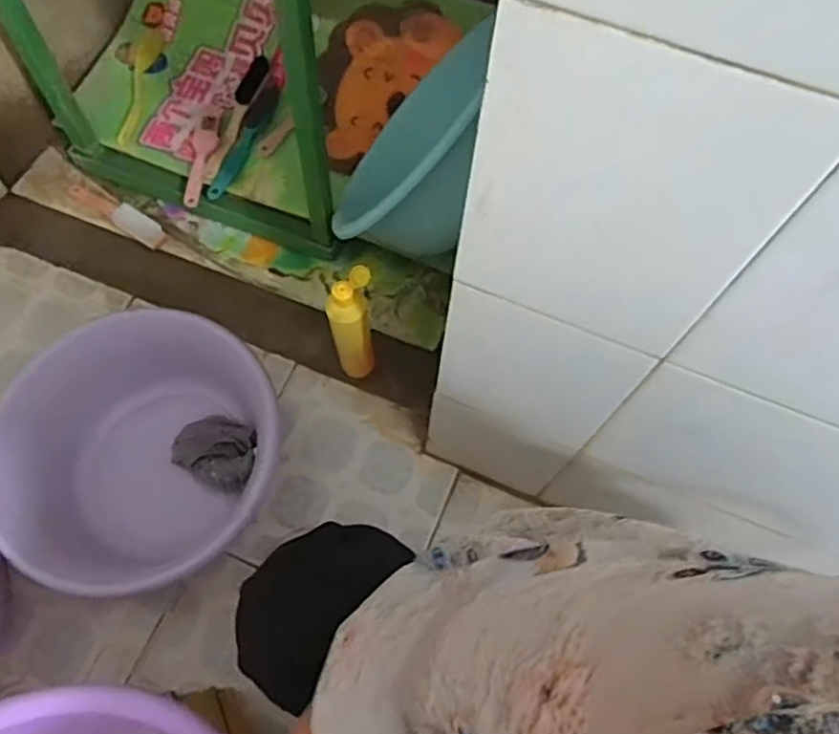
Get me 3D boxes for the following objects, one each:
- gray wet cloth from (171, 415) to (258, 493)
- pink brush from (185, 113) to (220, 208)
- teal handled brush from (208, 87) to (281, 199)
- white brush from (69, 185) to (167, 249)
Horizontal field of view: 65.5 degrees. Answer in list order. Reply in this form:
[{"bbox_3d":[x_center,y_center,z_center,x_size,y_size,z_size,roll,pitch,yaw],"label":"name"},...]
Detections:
[{"bbox_3d":[-0.288,0.120,0.928,0.135,0.041,0.096,22,68,9],"label":"gray wet cloth"},{"bbox_3d":[-0.369,-0.349,1.096,0.044,0.026,0.171,8,79,3],"label":"pink brush"},{"bbox_3d":[-0.302,-0.382,1.117,0.044,0.025,0.217,24,82,9],"label":"teal handled brush"},{"bbox_3d":[-0.518,-0.268,1.109,0.201,0.026,0.040,30,70,12],"label":"white brush"}]

